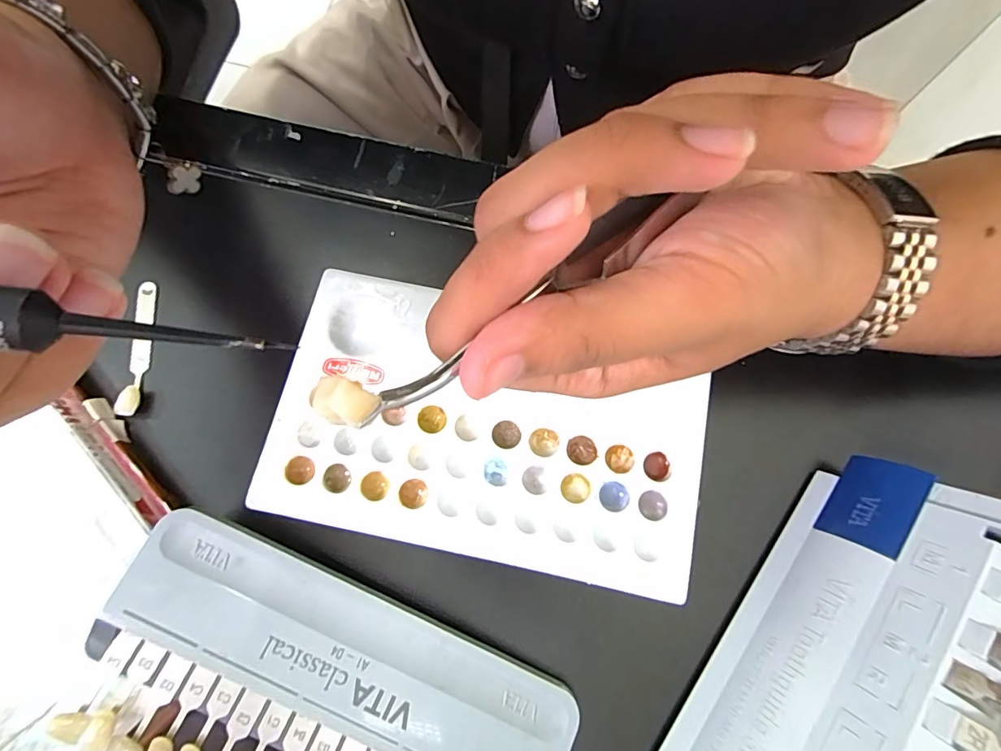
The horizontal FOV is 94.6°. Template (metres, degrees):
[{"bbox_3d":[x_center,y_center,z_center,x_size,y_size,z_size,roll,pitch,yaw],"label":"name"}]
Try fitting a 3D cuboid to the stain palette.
[{"bbox_3d":[-0.005,0.018,0.166,0.150,0.006,0.088,12,74,3],"label":"stain palette"}]

